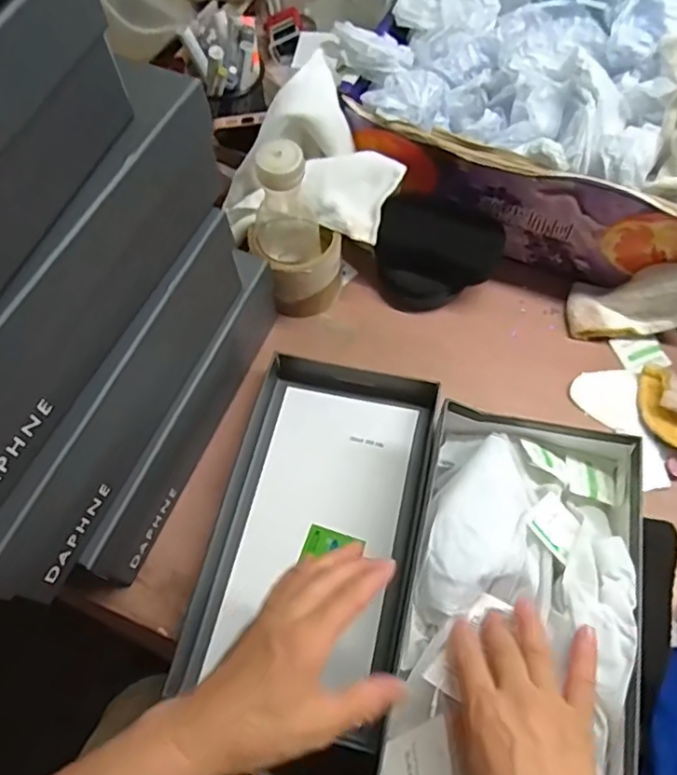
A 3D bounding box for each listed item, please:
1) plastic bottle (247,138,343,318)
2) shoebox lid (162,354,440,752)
[{"bbox_3d":[-0.041,-0.144,0.579,0.084,0.184,0.062,-16,64,-6],"label":"plastic bottle"},{"bbox_3d":[-0.016,0.116,0.534,0.168,0.041,0.294,10,65,7],"label":"shoebox lid"}]

